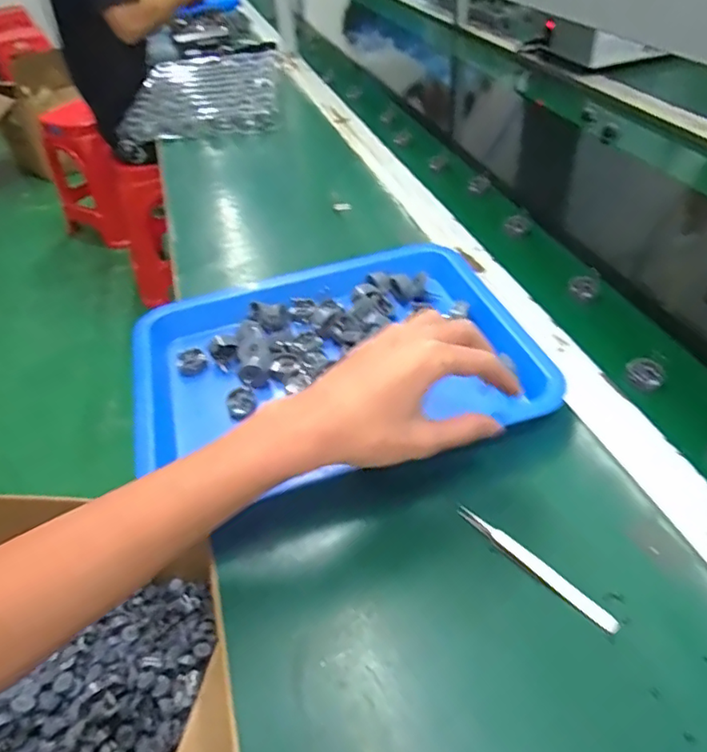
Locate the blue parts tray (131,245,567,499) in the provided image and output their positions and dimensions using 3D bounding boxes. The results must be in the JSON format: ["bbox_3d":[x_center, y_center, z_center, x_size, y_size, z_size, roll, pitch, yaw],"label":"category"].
[{"bbox_3d":[-0.026,-0.012,0.509,0.331,0.044,0.252,-12,43,-8],"label":"blue parts tray"}]

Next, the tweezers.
[{"bbox_3d":[0.114,0.119,0.364,0.013,0.006,0.114,-34,49,-28],"label":"tweezers"}]

